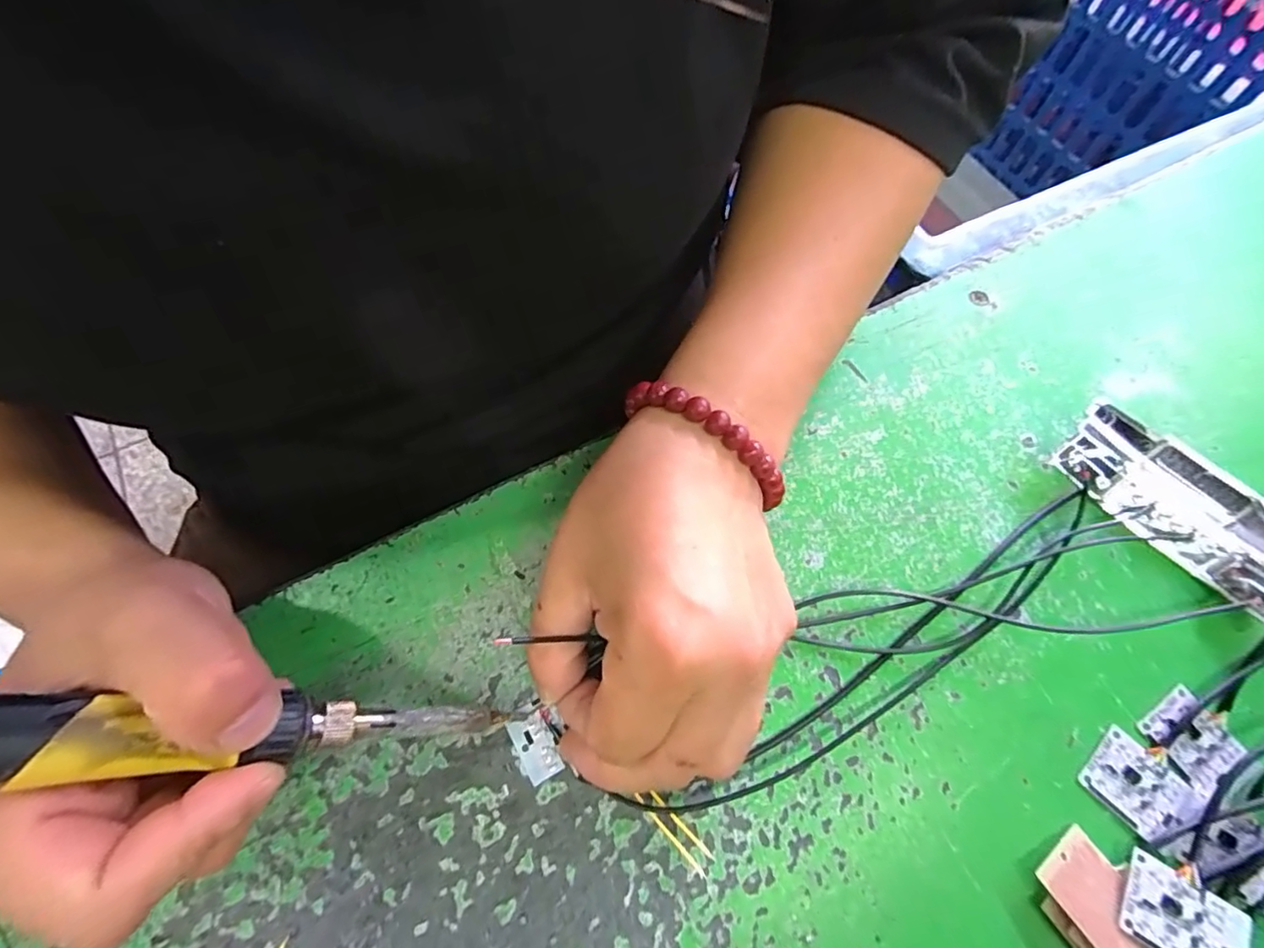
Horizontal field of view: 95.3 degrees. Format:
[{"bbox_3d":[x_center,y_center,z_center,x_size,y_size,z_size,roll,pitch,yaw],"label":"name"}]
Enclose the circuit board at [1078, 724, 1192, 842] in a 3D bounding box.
[{"bbox_3d":[0.171,0.105,0.195,0.026,0.004,0.028,-41,72,-17],"label":"circuit board"}]

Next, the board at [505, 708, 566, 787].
[{"bbox_3d":[-0.034,0.095,0.201,0.013,0.004,0.022,-28,68,-13],"label":"board"}]

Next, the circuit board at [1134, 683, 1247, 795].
[{"bbox_3d":[0.196,0.092,0.202,0.024,0.004,0.026,-31,69,-13],"label":"circuit board"}]

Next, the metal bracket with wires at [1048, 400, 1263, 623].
[{"bbox_3d":[0.217,0.014,0.227,0.038,0.020,0.096,-39,71,-16],"label":"metal bracket with wires"}]

